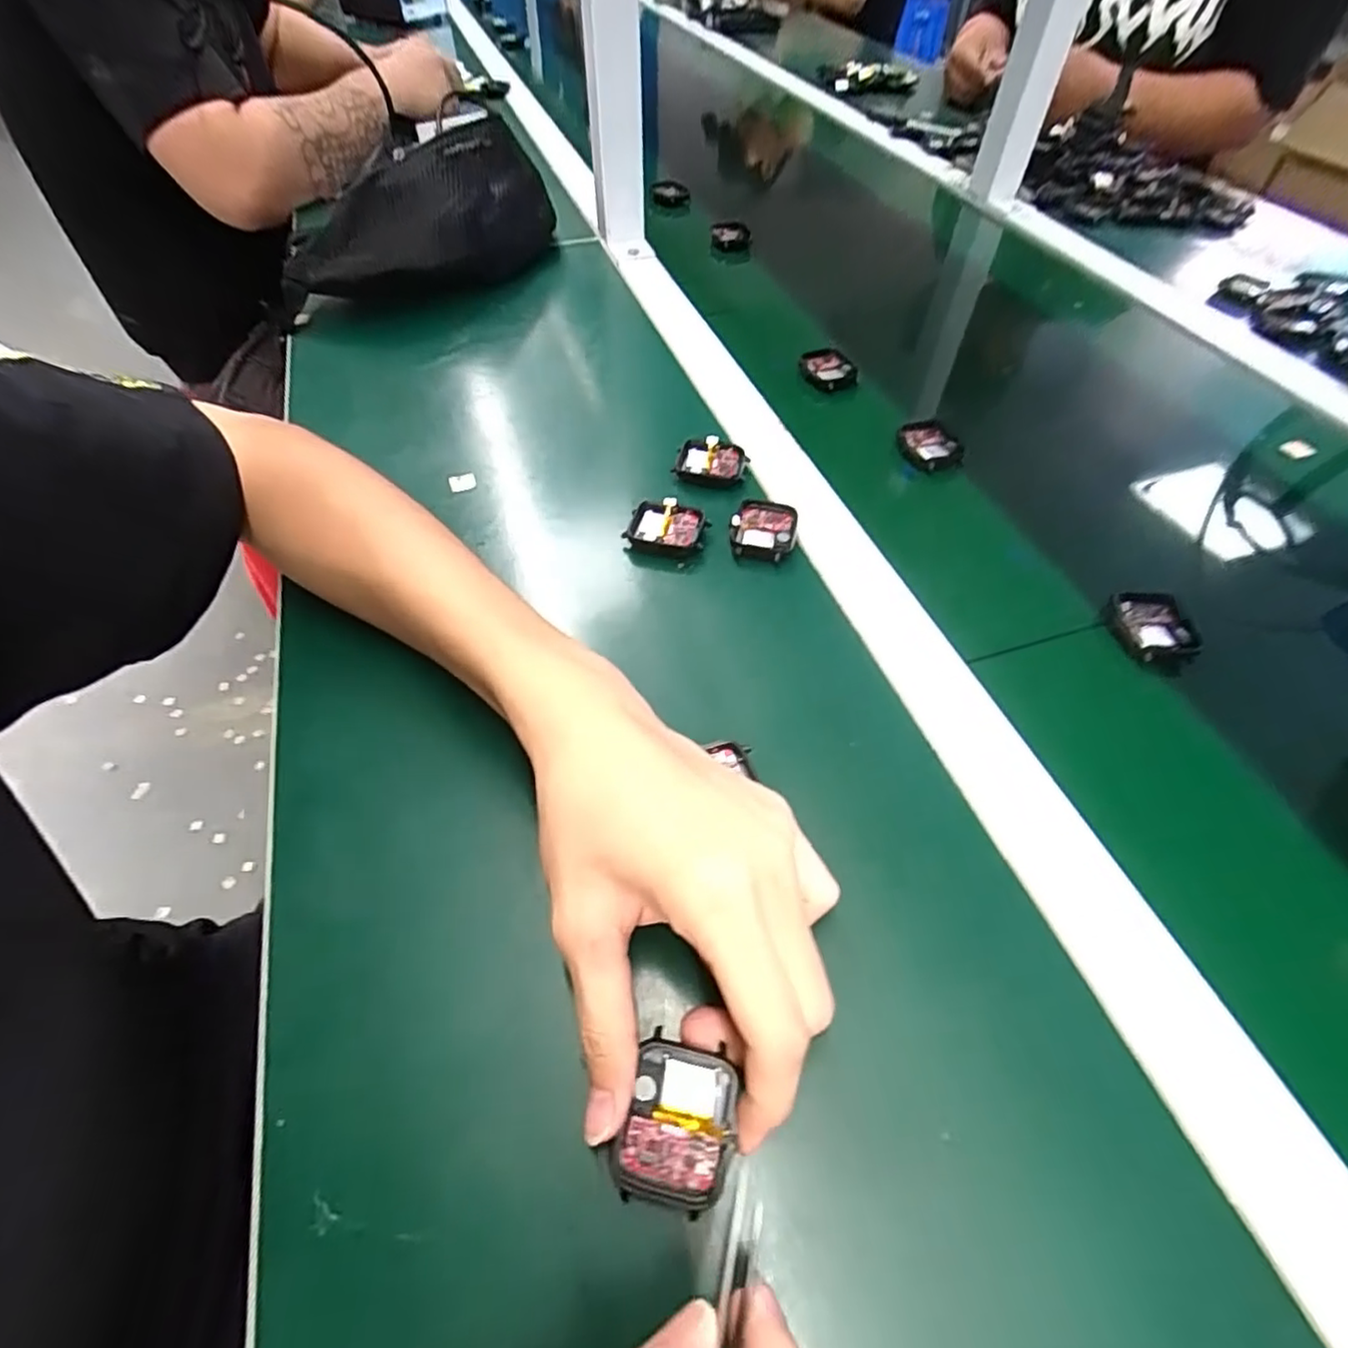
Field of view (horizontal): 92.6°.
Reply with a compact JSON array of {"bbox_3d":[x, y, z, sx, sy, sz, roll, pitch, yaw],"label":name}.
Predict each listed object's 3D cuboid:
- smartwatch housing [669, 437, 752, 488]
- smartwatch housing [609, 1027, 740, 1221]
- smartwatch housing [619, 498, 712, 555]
[{"bbox_3d":[0.025,-0.140,0.426,0.046,0.011,0.035,11,53,7],"label":"smartwatch housing"},{"bbox_3d":[0.001,0.149,0.212,0.036,0.011,0.046,12,67,7],"label":"smartwatch housing"},{"bbox_3d":[-0.003,-0.088,0.385,0.046,0.008,0.036,8,53,5],"label":"smartwatch housing"}]

